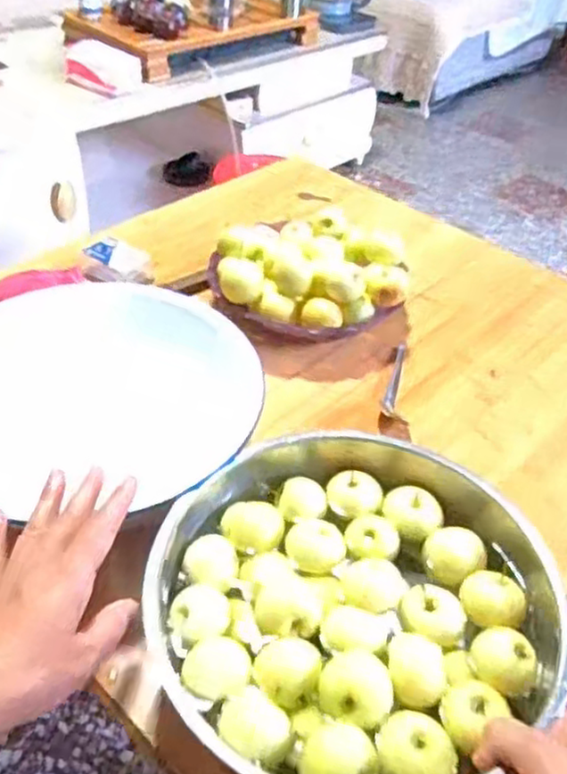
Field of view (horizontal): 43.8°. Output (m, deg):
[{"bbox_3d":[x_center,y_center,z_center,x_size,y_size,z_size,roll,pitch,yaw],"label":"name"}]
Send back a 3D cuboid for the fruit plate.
[{"bbox_3d":[0.029,-0.135,0.846,0.220,0.089,0.202,2,41,-2],"label":"fruit plate"}]

